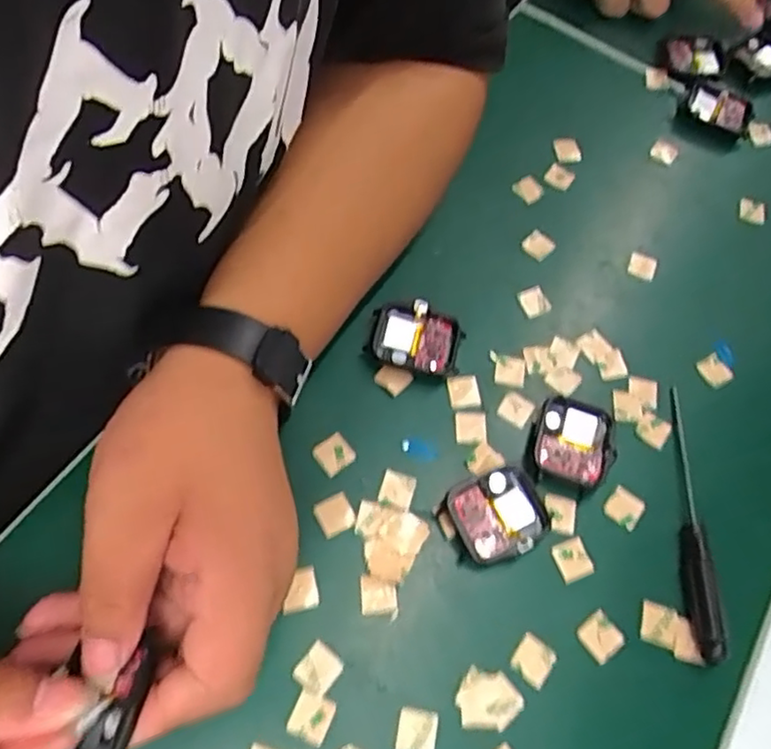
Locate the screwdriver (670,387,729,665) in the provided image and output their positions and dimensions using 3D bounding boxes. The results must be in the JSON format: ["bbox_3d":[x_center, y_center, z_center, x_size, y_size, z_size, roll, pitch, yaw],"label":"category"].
[{"bbox_3d":[0.146,0.067,0.319,0.010,0.015,0.131,8,63,-4],"label":"screwdriver"}]

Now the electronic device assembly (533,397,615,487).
[{"bbox_3d":[0.093,0.035,0.330,0.037,0.012,0.043,14,63,-1],"label":"electronic device assembly"}]

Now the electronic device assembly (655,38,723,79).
[{"bbox_3d":[0.216,-0.224,0.472,0.045,0.011,0.037,9,63,-3],"label":"electronic device assembly"}]

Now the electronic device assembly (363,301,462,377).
[{"bbox_3d":[0.015,-0.018,0.346,0.047,0.014,0.036,17,63,1],"label":"electronic device assembly"}]

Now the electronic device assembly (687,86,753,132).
[{"bbox_3d":[0.226,-0.180,0.451,0.043,0.006,0.032,33,64,9],"label":"electronic device assembly"}]

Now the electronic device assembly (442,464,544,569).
[{"bbox_3d":[0.051,0.066,0.308,0.040,0.013,0.040,-17,67,-15],"label":"electronic device assembly"}]

